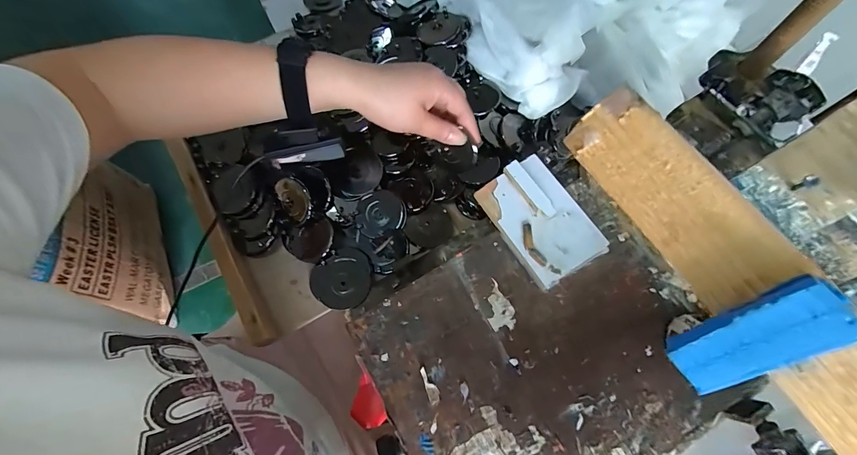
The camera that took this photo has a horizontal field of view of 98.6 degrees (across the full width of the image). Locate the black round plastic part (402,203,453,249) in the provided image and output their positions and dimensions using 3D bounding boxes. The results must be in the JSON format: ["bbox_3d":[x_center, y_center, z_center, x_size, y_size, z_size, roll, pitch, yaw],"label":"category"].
[{"bbox_3d":[0.002,0.001,0.419,0.055,0.007,0.048,-32,72,-12],"label":"black round plastic part"}]

